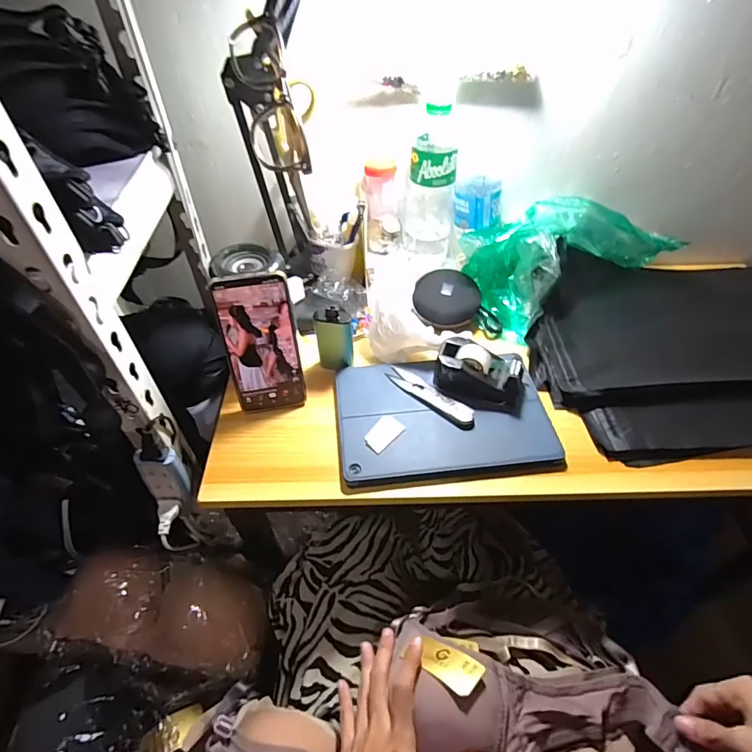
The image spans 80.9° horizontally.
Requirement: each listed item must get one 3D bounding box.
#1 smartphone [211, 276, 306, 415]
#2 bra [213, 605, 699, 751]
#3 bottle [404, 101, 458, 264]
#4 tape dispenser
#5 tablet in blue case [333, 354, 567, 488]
[{"bbox_3d":[-0.123,-0.029,0.484,0.076,0.160,0.005,-9,34,-9],"label":"smartphone"},{"bbox_3d":[0.064,0.309,0.406,0.410,0.122,0.161,-3,49,-16],"label":"bra"},{"bbox_3d":[0.076,-0.244,0.578,0.067,0.200,0.059,10,50,7],"label":"bottle"},{"bbox_3d":[0.123,0.000,0.515,0.103,0.043,0.060,15,50,11],"label":"tape dispenser"},{"bbox_3d":[0.076,0.047,0.517,0.238,0.023,0.150,-4,49,-5],"label":"tablet in blue case"}]

